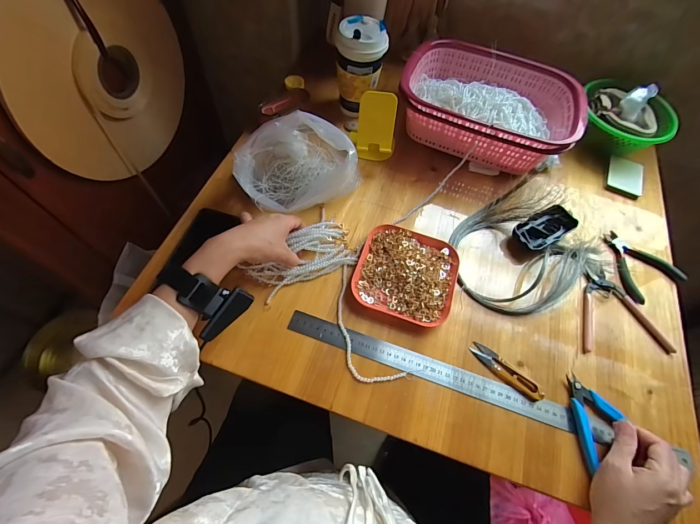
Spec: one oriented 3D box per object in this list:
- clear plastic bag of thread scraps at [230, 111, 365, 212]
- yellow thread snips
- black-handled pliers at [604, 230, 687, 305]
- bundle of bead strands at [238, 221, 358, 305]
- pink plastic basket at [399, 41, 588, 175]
[{"bbox_3d":[-0.076,-0.142,0.498,0.178,0.122,0.124,-26,67,-17],"label":"clear plastic bag of thread scraps"},{"bbox_3d":[0.207,0.143,0.435,0.100,0.008,0.026,37,65,15],"label":"yellow thread snips"},{"bbox_3d":[0.458,0.000,0.530,0.097,0.015,0.114,-23,66,-16],"label":"black-handled pliers"},{"bbox_3d":[-0.067,-0.009,0.480,0.158,0.032,0.077,-28,67,-17],"label":"bundle of bead strands"},{"bbox_3d":[0.247,-0.281,0.611,0.295,0.103,0.208,21,62,7],"label":"pink plastic basket"}]

